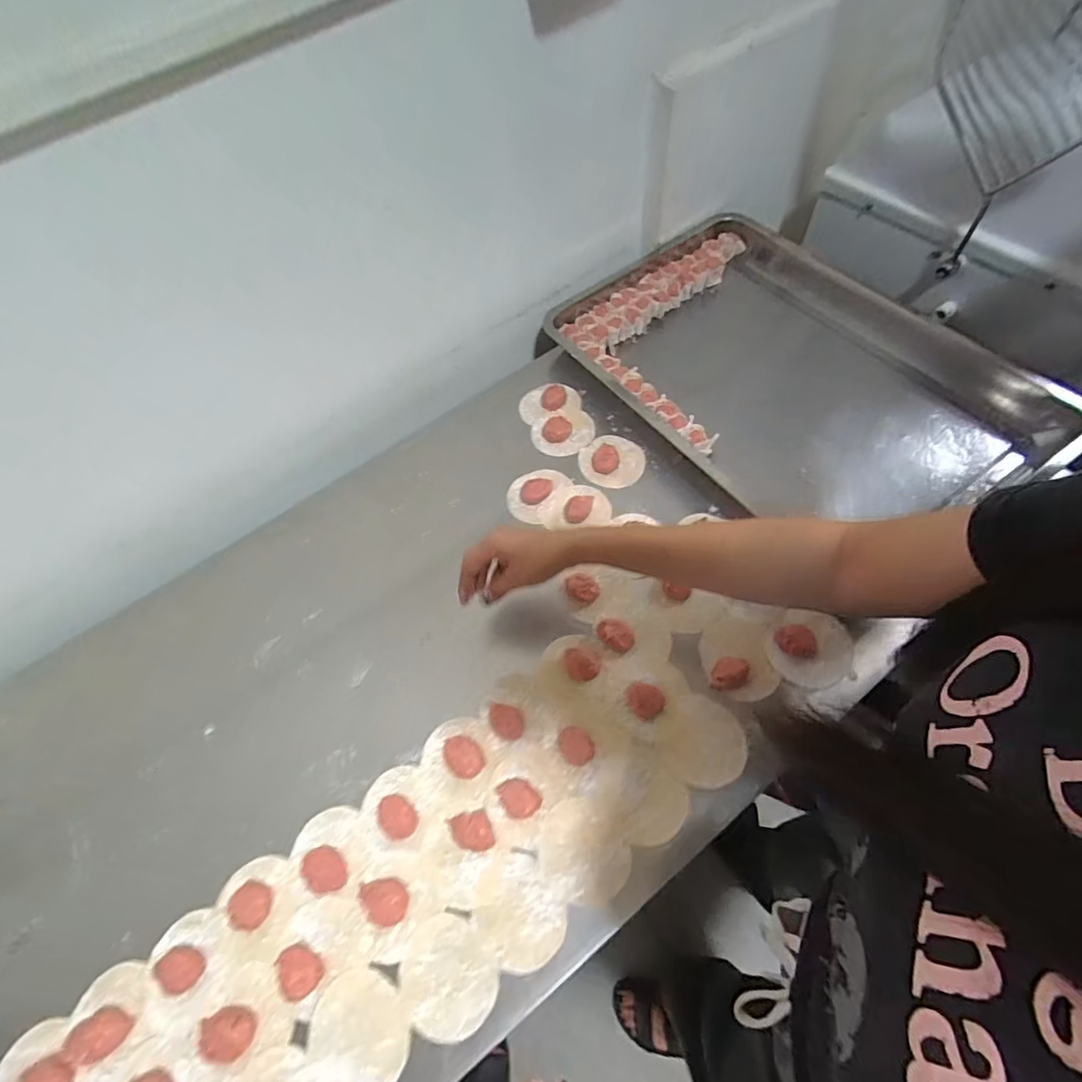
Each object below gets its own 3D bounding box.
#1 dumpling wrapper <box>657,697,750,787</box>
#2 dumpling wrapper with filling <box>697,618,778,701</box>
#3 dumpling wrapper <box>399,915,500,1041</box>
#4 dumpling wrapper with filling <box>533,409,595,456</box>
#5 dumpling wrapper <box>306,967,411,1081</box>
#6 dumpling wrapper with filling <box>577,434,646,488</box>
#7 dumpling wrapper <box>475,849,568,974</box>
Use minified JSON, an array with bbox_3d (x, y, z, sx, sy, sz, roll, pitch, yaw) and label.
[{"bbox_3d":[0.158,0.195,0.498,0.079,0.004,0.080,-2,65,5],"label":"dumpling wrapper"},{"bbox_3d":[0.204,0.121,0.531,0.070,0.015,0.084,-5,61,4],"label":"dumpling wrapper with filling"},{"bbox_3d":[-0.081,0.370,0.431,0.074,0.007,0.079,-3,61,5],"label":"dumpling wrapper"},{"bbox_3d":[0.030,-0.154,0.707,0.086,0.019,0.074,0,62,7],"label":"dumpling wrapper with filling"},{"bbox_3d":[-0.153,0.409,0.422,0.078,0.005,0.083,-3,61,5],"label":"dumpling wrapper"},{"bbox_3d":[0.094,-0.112,0.674,0.084,0.017,0.084,11,63,12],"label":"dumpling wrapper with filling"},{"bbox_3d":[-0.020,0.325,0.450,0.070,0.004,0.084,-37,62,-13],"label":"dumpling wrapper"}]

